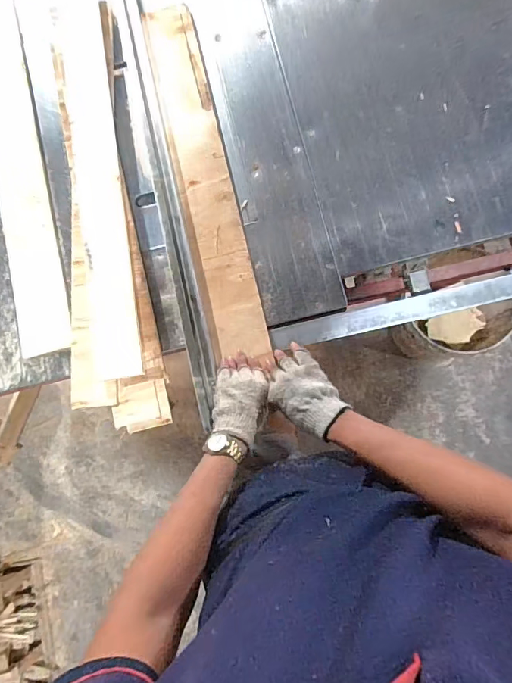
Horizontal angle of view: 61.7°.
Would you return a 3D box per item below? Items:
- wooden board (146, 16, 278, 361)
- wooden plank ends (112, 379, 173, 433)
[{"bbox_3d":[-0.088,-0.290,0.758,0.092,0.019,0.661,-13,82,0],"label":"wooden board"},{"bbox_3d":[-0.193,0.110,0.717,0.091,0.020,0.077,-13,81,3],"label":"wooden plank ends"}]

